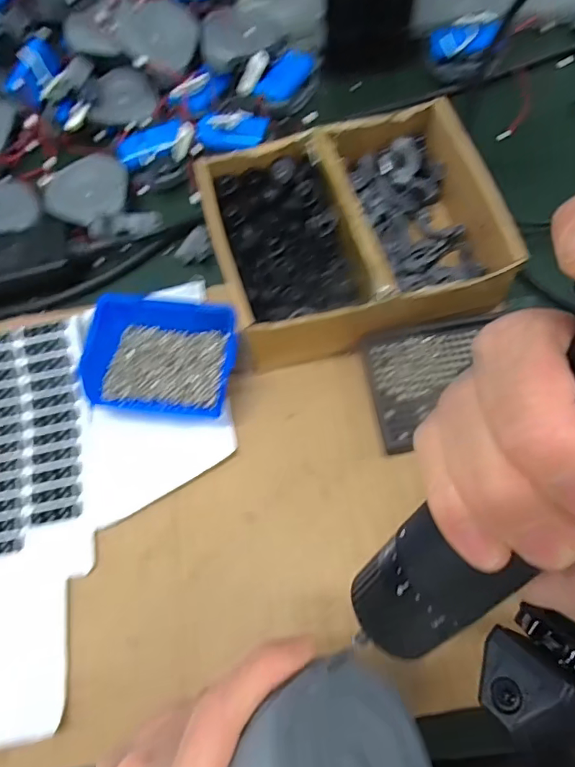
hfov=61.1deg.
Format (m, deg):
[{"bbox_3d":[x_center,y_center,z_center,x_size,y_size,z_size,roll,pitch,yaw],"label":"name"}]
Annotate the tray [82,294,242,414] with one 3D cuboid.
[{"bbox_3d":[-0.095,-0.026,0.372,0.102,0.033,0.093,5,68,6],"label":"tray"}]

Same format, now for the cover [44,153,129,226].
[{"bbox_3d":[-0.189,-0.184,0.462,0.076,0.015,0.063,-42,71,-13],"label":"cover"}]

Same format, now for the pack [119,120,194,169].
[{"bbox_3d":[-0.123,-0.224,0.460,0.076,0.020,0.031,-13,69,10],"label":"pack"}]

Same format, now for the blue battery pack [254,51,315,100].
[{"bbox_3d":[-0.001,-0.318,0.501,0.030,0.012,0.075,29,72,15],"label":"blue battery pack"}]

